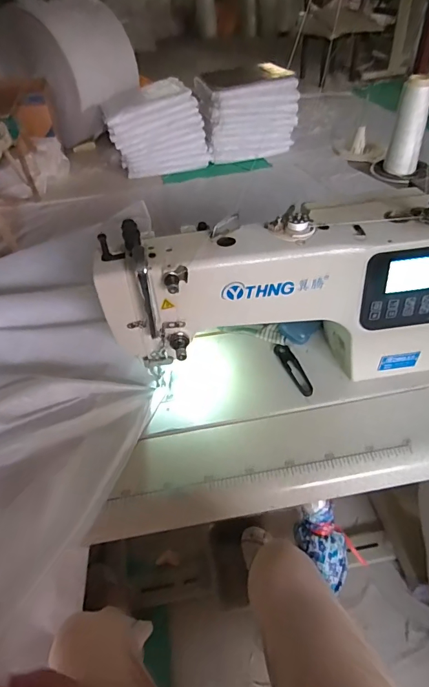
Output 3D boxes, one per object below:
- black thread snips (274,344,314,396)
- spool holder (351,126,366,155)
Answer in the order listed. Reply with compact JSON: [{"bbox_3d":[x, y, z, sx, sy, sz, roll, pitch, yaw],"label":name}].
[{"bbox_3d":[0.119,0.037,0.632,0.024,0.004,0.106,-16,46,-10],"label":"black thread snips"},{"bbox_3d":[0.324,-0.454,0.942,0.028,0.055,0.020,12,48,16],"label":"spool holder"}]

